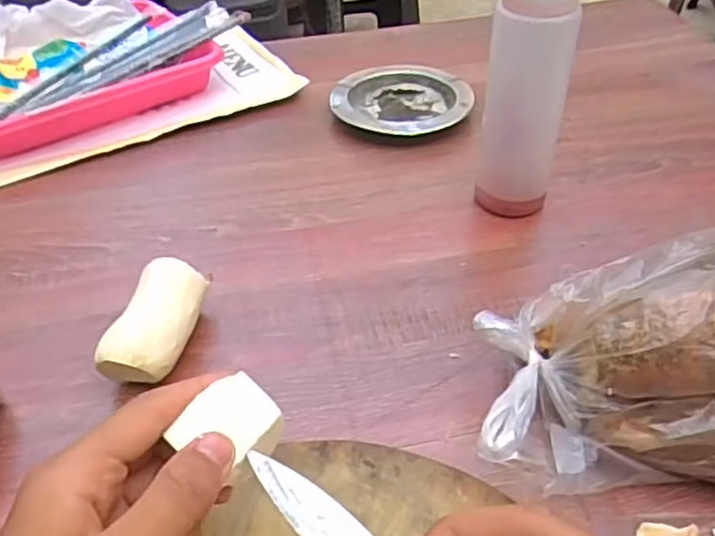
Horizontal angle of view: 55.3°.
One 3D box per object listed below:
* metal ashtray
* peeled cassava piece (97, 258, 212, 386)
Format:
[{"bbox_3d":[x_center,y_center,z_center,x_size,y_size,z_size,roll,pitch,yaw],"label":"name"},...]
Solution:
[{"bbox_3d":[0.036,-0.133,0.556,0.110,0.022,0.101,-3,39,-4],"label":"metal ashtray"},{"bbox_3d":[-0.106,0.033,0.364,0.033,0.039,0.070,9,40,10],"label":"peeled cassava piece"}]

